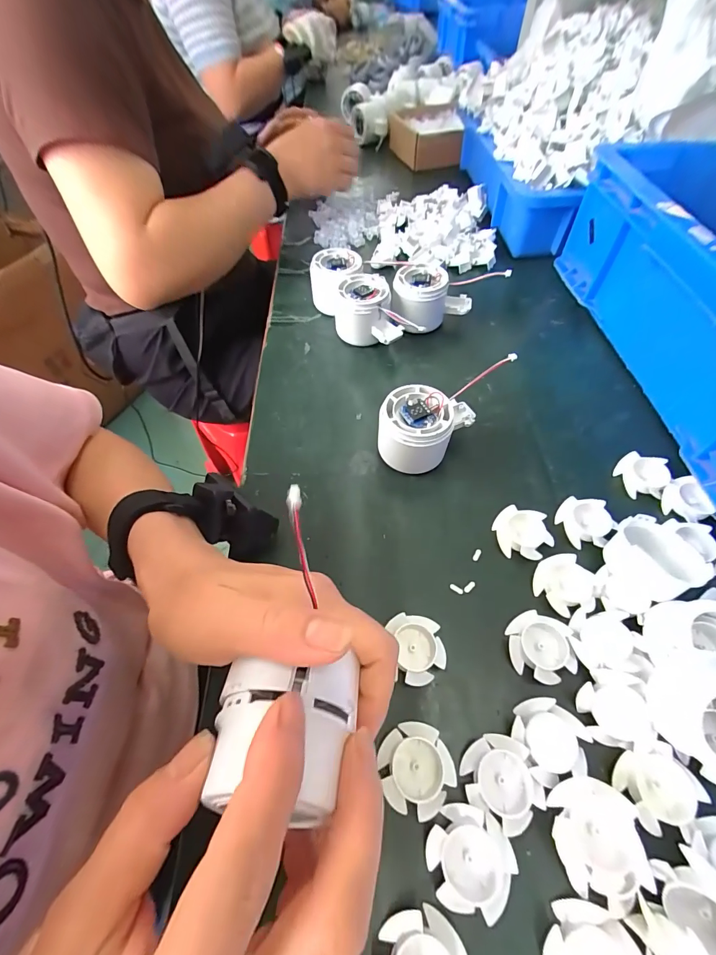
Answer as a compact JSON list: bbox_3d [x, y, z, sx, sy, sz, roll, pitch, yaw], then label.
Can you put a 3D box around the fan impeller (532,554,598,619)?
[{"bbox_3d":[0.144,0.074,0.260,0.039,0.010,0.039,-1,56,2],"label":"fan impeller"}]

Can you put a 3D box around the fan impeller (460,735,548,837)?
[{"bbox_3d":[0.077,0.163,0.203,0.039,0.009,0.038,-1,56,2],"label":"fan impeller"}]

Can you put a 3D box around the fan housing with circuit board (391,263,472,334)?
[{"bbox_3d":[0.080,-0.190,0.418,0.088,0.057,0.049,12,57,10],"label":"fan housing with circuit board"}]

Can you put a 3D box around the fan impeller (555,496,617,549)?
[{"bbox_3d":[0.175,0.034,0.289,0.035,0.013,0.038,-25,59,-14],"label":"fan impeller"}]

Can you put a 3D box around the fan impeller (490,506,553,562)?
[{"bbox_3d":[0.124,0.041,0.285,0.036,0.012,0.040,-16,57,-8],"label":"fan impeller"}]

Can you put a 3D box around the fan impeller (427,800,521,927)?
[{"bbox_3d":[0.055,0.188,0.187,0.038,0.014,0.039,-1,56,2],"label":"fan impeller"}]

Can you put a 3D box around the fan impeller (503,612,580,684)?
[{"bbox_3d":[0.117,0.108,0.241,0.037,0.012,0.039,2,56,4],"label":"fan impeller"}]

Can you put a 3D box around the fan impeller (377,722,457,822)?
[{"bbox_3d":[0.031,0.159,0.206,0.039,0.012,0.039,-1,56,2],"label":"fan impeller"}]

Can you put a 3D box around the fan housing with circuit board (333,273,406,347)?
[{"bbox_3d":[0.015,-0.173,0.407,0.068,0.058,0.057,34,64,22],"label":"fan housing with circuit board"}]

